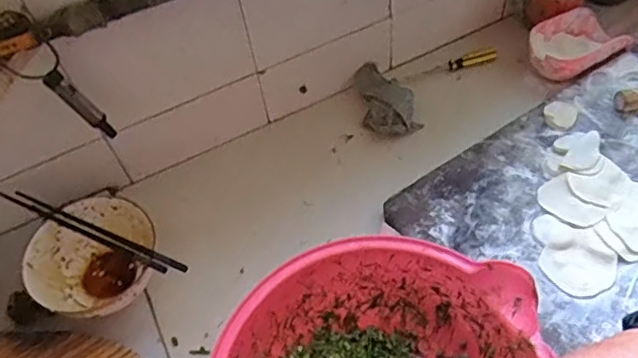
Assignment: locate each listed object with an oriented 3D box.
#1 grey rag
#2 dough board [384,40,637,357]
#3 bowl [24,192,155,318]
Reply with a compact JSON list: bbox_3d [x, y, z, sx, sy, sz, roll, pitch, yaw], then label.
[{"bbox_3d":[0.087,-0.109,0.779,0.067,0.027,0.116,-21,54,-10],"label":"grey rag"},{"bbox_3d":[0.383,-0.009,0.681,0.526,0.033,0.290,-32,57,-18],"label":"dough board"},{"bbox_3d":[-0.245,0.092,0.632,0.132,0.054,0.137,-1,53,5],"label":"bowl"}]

